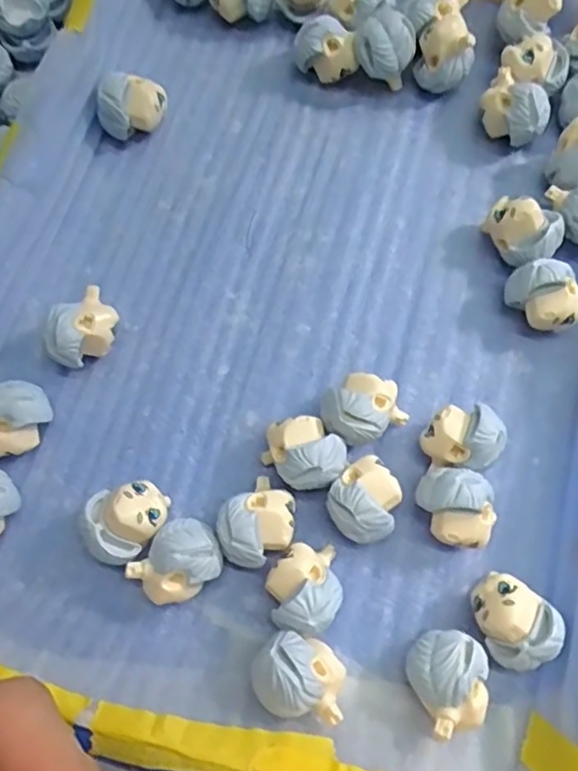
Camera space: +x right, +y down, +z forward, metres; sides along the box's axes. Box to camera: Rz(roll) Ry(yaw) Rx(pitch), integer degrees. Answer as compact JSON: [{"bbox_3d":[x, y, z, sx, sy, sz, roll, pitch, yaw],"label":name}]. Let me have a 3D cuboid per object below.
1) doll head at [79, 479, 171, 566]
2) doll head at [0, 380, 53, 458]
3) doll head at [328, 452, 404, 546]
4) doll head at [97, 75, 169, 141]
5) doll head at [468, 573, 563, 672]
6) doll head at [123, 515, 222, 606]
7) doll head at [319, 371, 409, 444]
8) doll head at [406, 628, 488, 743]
[{"bbox_3d":[-0.056,0.045,0.207,0.025,0.023,0.030,36,78,11],"label":"doll head"},{"bbox_3d":[-0.098,0.012,0.217,0.019,0.024,0.028,43,79,13],"label":"doll head"},{"bbox_3d":[0.026,0.039,0.208,0.023,0.023,0.026,40,79,12],"label":"doll head"},{"bbox_3d":[-0.066,-0.115,0.257,0.023,0.022,0.026,17,75,7],"label":"doll head"},{"bbox_3d":[0.070,0.075,0.197,0.028,0.021,0.023,42,79,13],"label":"doll head"},{"bbox_3d":[-0.036,0.058,0.202,0.028,0.020,0.023,-37,76,-9],"label":"doll head"},{"bbox_3d":[0.026,0.008,0.216,0.028,0.022,0.022,-33,75,-8],"label":"doll head"},{"bbox_3d":[0.049,0.091,0.193,0.023,0.022,0.028,-14,74,-2],"label":"doll head"}]

